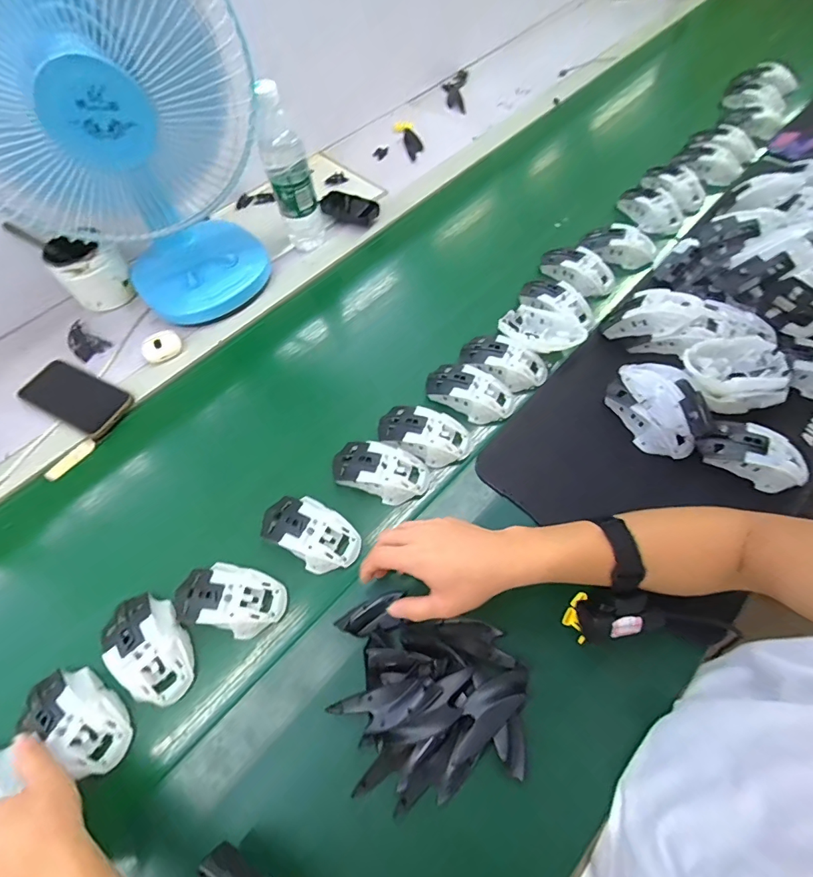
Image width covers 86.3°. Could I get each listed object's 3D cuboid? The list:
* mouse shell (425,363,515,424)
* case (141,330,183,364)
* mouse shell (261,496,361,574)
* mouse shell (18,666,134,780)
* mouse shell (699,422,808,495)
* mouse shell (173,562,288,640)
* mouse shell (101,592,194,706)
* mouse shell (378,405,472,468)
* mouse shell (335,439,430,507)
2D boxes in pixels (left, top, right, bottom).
[{"bbox_3d":[0.082,-0.063,0.561,0.116,0.036,0.066,28,66,17],"label":"mouse shell"},{"bbox_3d":[-0.358,-0.136,0.634,0.054,0.023,0.035,-38,66,-17],"label":"case"},{"bbox_3d":[-0.107,0.102,0.481,0.112,0.031,0.064,29,67,17],"label":"mouse shell"},{"bbox_3d":[-0.311,0.262,0.410,0.112,0.032,0.052,29,67,17],"label":"mouse shell"},{"bbox_3d":[0.397,0.017,0.495,0.109,0.041,0.054,27,66,17],"label":"mouse shell"},{"bbox_3d":[-0.187,0.168,0.455,0.113,0.034,0.064,10,62,8],"label":"mouse shell"},{"bbox_3d":[-0.258,0.209,0.436,0.110,0.035,0.064,38,70,21],"label":"mouse shell"},{"bbox_3d":[0.022,-0.010,0.534,0.115,0.034,0.069,25,65,16],"label":"mouse shell"},{"bbox_3d":[-0.031,0.036,0.514,0.113,0.034,0.063,15,63,11],"label":"mouse shell"}]

